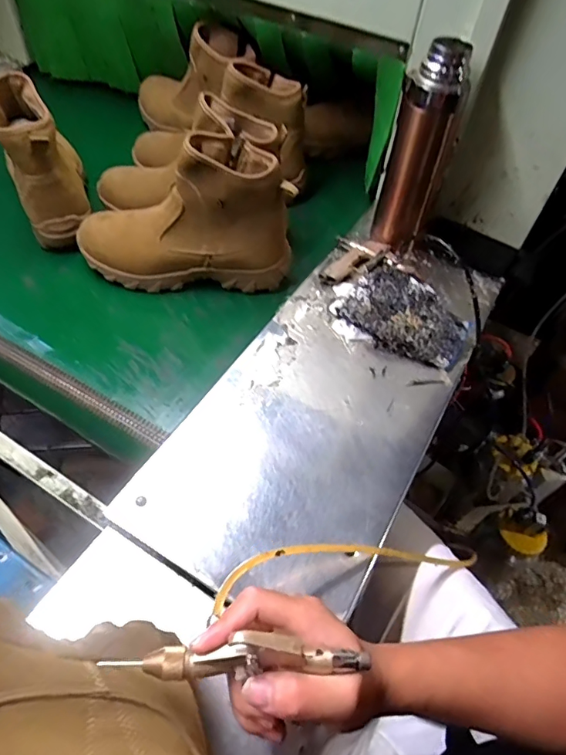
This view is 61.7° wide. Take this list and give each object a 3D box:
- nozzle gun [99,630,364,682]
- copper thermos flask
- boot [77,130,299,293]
[{"bbox_3d":[-0.027,0.159,0.271,0.147,0.033,0.018,-1,54,0],"label":"nozzle gun"},{"bbox_3d":[0.173,-0.289,0.613,0.070,0.235,0.066,16,55,8],"label":"copper thermos flask"},{"bbox_3d":[-0.129,-0.207,0.613,0.283,0.167,0.106,4,54,0],"label":"boot"}]

